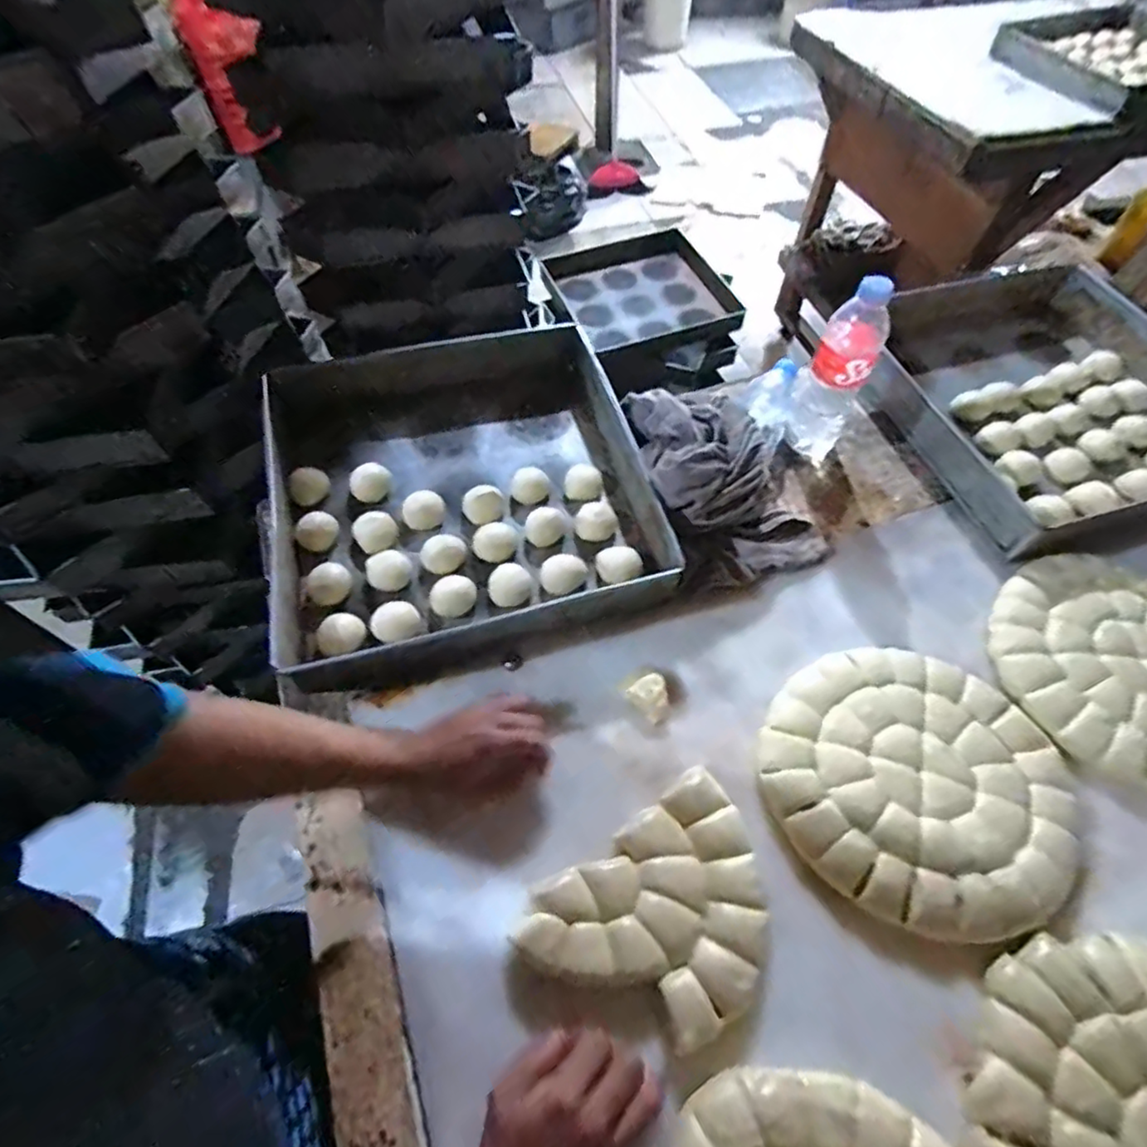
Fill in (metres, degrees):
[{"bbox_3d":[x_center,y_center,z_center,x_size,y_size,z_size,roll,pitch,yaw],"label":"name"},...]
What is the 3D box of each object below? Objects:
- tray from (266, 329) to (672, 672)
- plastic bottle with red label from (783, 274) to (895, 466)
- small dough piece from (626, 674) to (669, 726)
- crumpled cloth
[{"bbox_3d":[-0.136,-0.105,0.730,0.426,0.072,0.426,-11,58,-8],"label":"tray"},{"bbox_3d":[0.309,-0.237,0.740,0.078,0.214,0.063,25,60,15],"label":"plastic bottle with red label"},{"bbox_3d":[0.079,0.125,0.621,0.036,0.023,0.042,-37,65,-22],"label":"small dough piece"},{"bbox_3d":[0.175,-0.121,0.717,0.189,0.111,0.241,-14,58,-10],"label":"crumpled cloth"}]

